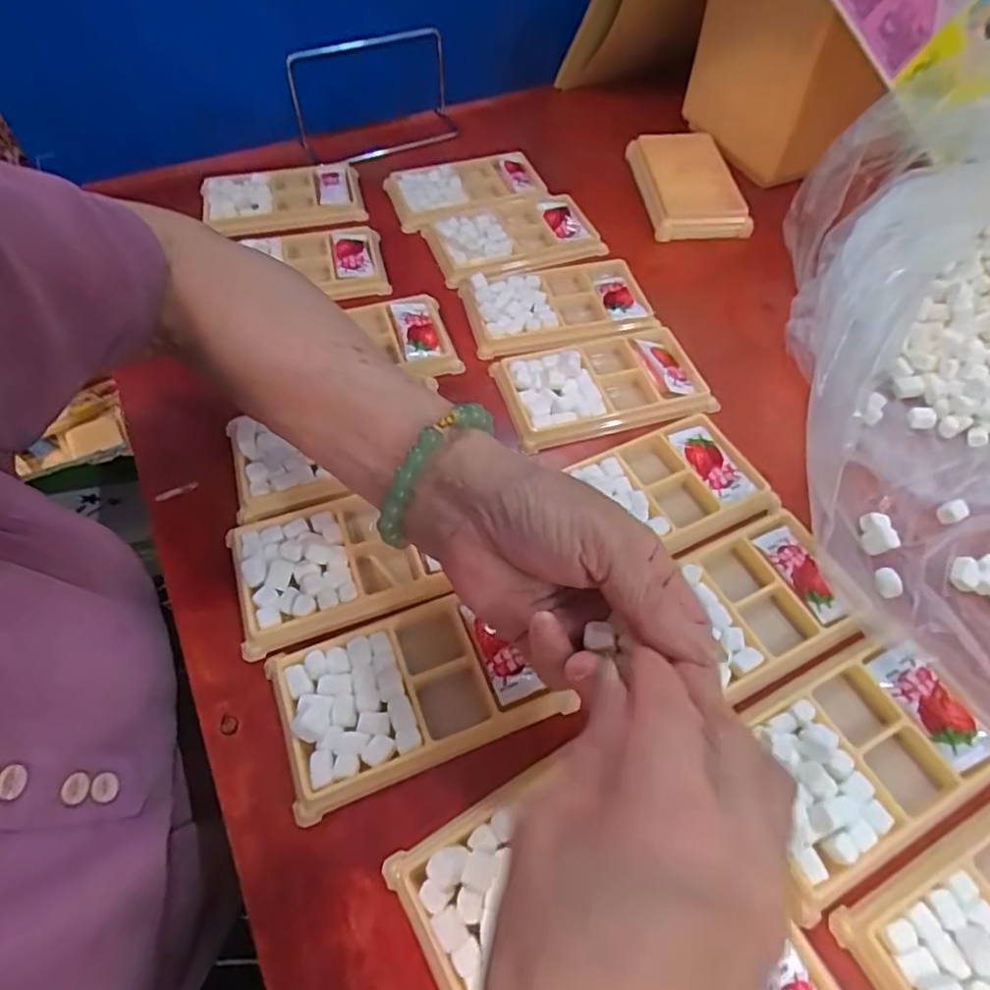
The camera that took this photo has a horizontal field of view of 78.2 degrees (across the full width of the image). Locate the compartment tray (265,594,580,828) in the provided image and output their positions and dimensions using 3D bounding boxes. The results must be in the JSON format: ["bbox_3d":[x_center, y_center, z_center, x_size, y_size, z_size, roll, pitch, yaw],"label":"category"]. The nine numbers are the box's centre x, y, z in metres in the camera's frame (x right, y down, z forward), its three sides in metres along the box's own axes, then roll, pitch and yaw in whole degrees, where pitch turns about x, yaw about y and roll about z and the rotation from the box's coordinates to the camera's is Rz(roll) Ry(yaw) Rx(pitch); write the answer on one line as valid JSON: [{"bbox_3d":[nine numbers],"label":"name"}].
[{"bbox_3d":[-0.042,0.094,0.298,0.123,0.013,0.075,-17,57,-10],"label":"compartment tray"}]

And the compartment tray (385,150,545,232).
[{"bbox_3d":[-0.024,-0.271,0.541,0.133,0.017,0.080,-18,57,-10],"label":"compartment tray"}]

